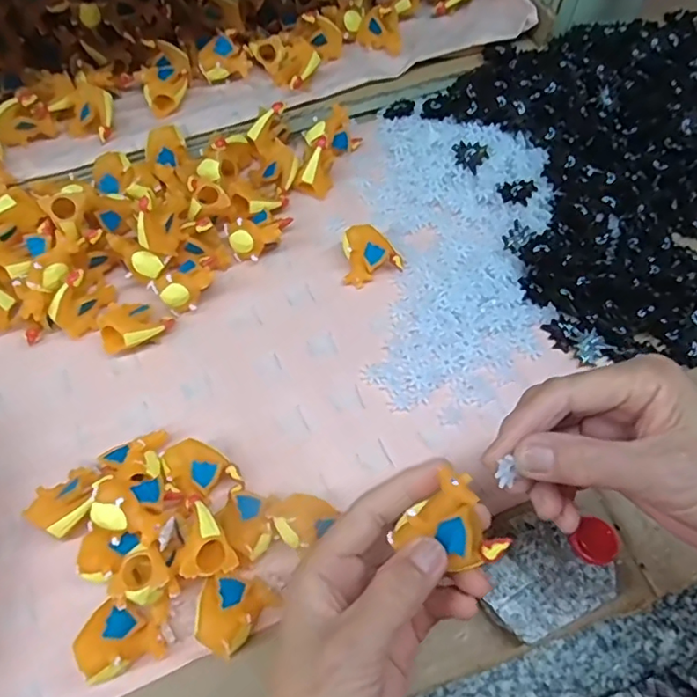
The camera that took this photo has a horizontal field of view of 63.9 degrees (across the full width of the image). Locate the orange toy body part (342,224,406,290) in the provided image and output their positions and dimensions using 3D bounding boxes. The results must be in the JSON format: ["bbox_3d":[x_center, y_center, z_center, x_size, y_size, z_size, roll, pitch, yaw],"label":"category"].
[{"bbox_3d":[0.017,-0.071,0.416,0.046,0.032,0.032,-22,65,-12],"label":"orange toy body part"}]

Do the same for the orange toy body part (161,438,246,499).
[{"bbox_3d":[-0.088,0.075,0.337,0.039,0.031,0.032,41,69,18],"label":"orange toy body part"}]

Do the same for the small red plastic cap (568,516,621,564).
[{"bbox_3d":[0.139,0.109,0.316,0.024,0.008,0.024,31,91,-5],"label":"small red plastic cap"}]

